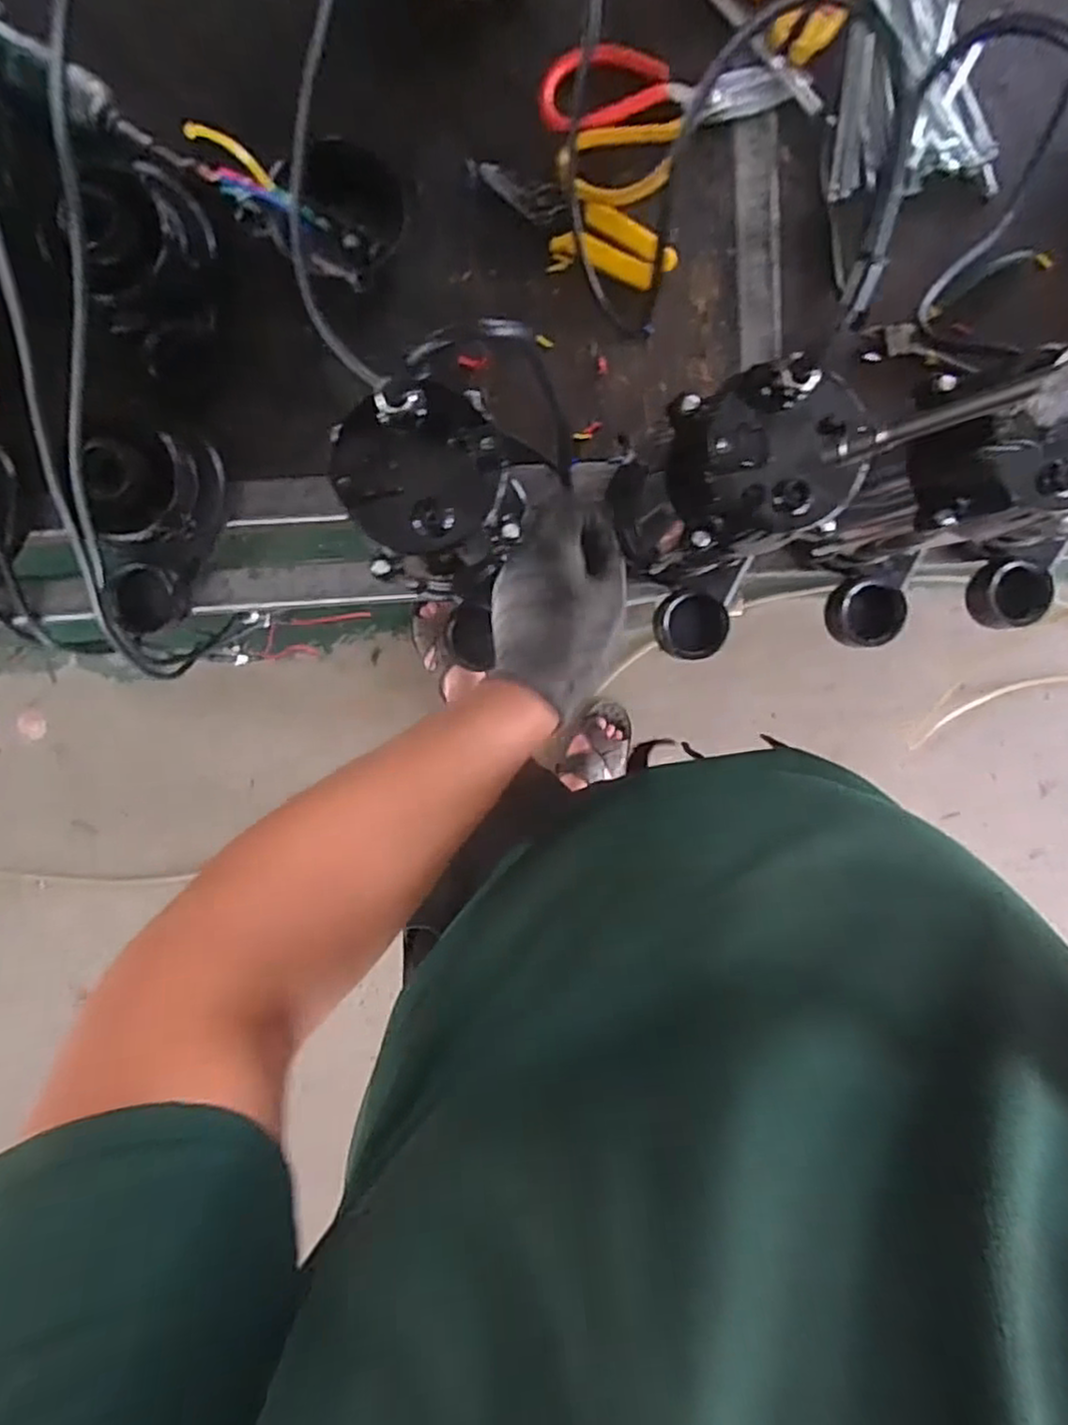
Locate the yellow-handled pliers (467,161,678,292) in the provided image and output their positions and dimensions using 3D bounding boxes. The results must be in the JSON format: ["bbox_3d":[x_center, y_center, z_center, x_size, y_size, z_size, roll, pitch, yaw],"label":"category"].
[{"bbox_3d":[0.029,-0.378,0.560,0.168,0.017,0.050,20,95,-5],"label":"yellow-handled pliers"}]

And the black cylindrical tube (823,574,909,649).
[{"bbox_3d":[0.271,-0.083,0.583,0.056,0.034,0.056,0,97,-3],"label":"black cylindrical tube"}]

